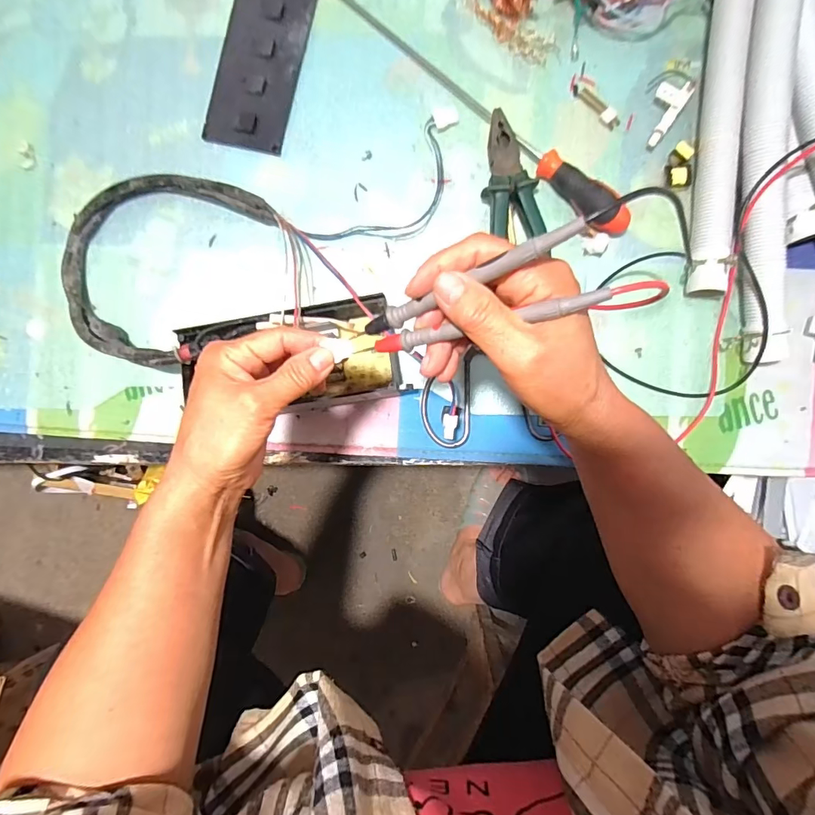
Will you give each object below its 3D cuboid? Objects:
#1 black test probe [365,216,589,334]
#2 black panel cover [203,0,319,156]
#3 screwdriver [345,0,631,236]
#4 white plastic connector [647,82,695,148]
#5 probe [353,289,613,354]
[{"bbox_3d":[0.028,-0.064,0.233,0.127,0.007,0.009,-20,87,33],"label":"black test probe"},{"bbox_3d":[-0.150,-0.369,0.465,0.086,0.010,0.197,14,90,5],"label":"black panel cover"},{"bbox_3d":[0.065,-0.302,0.438,0.385,0.030,0.026,45,93,4],"label":"screwdriver"},{"bbox_3d":[0.246,-0.285,0.431,0.029,0.016,0.064,33,92,4],"label":"white plastic connector"},{"bbox_3d":[0.033,-0.043,0.242,0.139,0.006,0.010,-7,89,27],"label":"probe"}]

